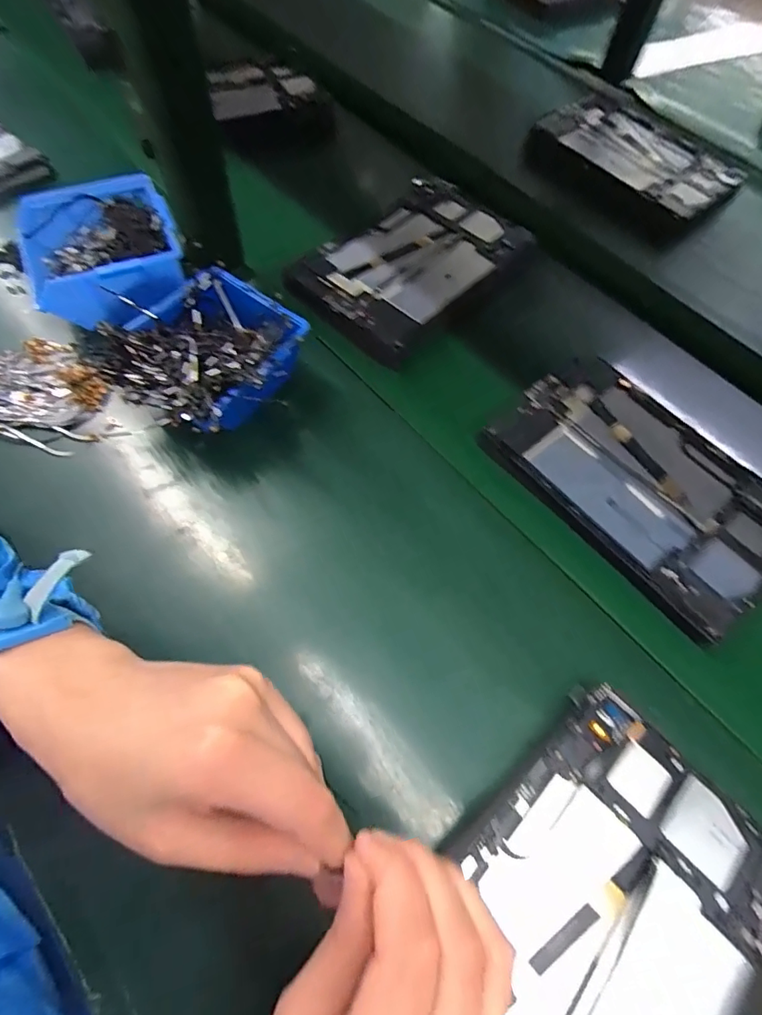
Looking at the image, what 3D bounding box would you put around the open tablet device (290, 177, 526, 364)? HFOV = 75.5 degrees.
[{"bbox_3d":[0.033,-0.266,0.535,0.163,0.039,0.270,40,68,16],"label":"open tablet device"}]

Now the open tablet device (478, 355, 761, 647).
[{"bbox_3d":[0.221,-0.025,0.419,0.154,0.019,0.235,-38,71,-19],"label":"open tablet device"}]

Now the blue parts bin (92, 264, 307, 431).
[{"bbox_3d":[-0.144,-0.121,0.422,0.134,0.067,0.144,36,67,15],"label":"blue parts bin"}]

